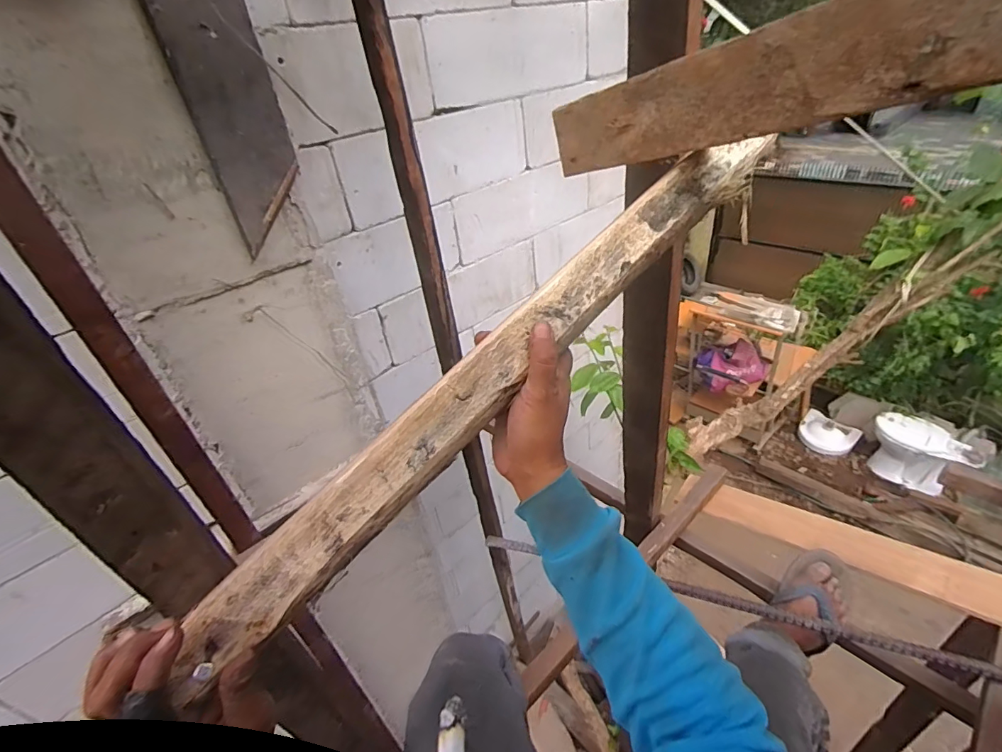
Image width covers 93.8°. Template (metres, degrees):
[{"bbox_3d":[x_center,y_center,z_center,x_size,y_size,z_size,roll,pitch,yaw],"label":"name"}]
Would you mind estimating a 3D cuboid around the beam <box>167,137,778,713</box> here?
[{"bbox_3d":[0.018,-0.016,0.385,0.625,0.052,0.031,-44,46,-15],"label":"beam"}]

